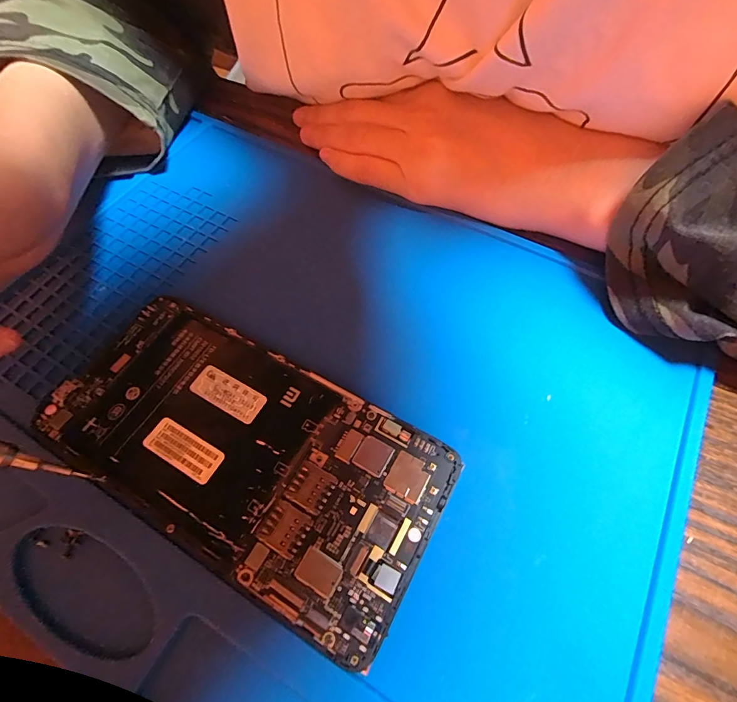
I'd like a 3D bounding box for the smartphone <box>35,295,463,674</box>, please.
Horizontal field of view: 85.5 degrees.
[{"bbox_3d":[-0.047,0.034,0.146,0.146,0.009,0.072,27,65,14],"label":"smartphone"}]

